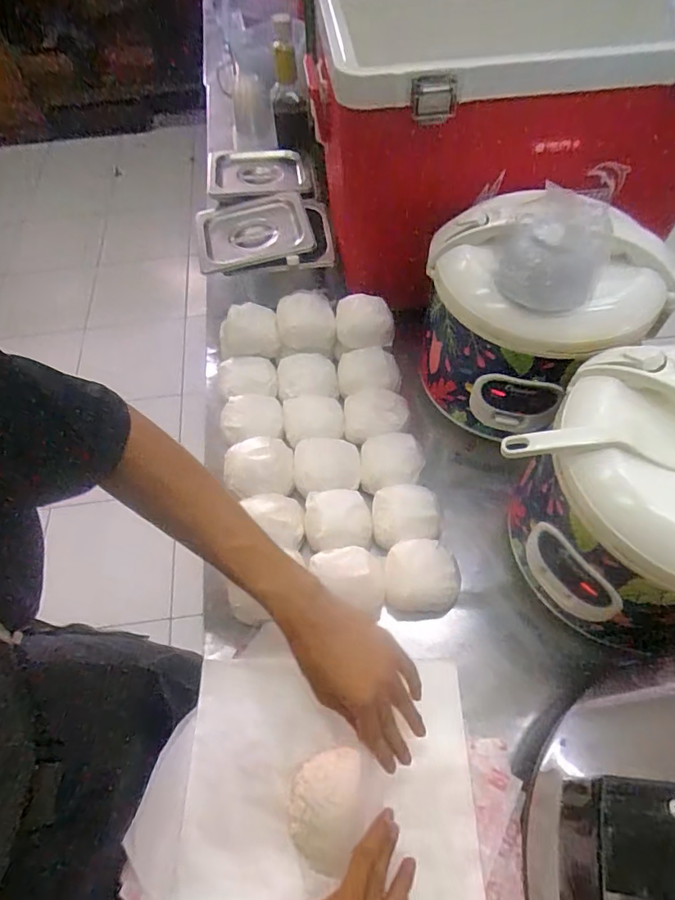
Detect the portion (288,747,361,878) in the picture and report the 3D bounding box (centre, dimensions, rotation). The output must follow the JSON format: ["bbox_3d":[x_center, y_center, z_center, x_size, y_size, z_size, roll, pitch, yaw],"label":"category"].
[{"bbox_3d":[-0.012,0.321,0.460,0.060,0.041,0.094,7,58,6],"label":"portion"}]

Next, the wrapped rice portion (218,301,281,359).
[{"bbox_3d":[-0.129,-0.167,0.742,0.091,0.060,0.059,-1,57,1],"label":"wrapped rice portion"}]

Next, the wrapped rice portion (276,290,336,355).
[{"bbox_3d":[-0.046,-0.188,0.745,0.083,0.068,0.078,-4,57,0],"label":"wrapped rice portion"}]

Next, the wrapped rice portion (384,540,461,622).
[{"bbox_3d":[0.092,0.146,0.586,0.081,0.054,0.080,-2,57,1],"label":"wrapped rice portion"}]

